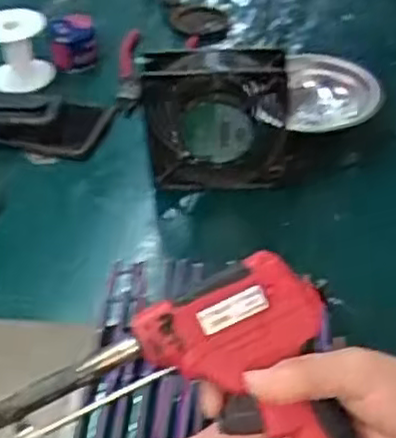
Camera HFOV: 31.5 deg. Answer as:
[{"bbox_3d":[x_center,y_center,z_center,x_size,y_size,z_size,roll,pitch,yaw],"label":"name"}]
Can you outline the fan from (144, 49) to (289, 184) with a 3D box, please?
[{"bbox_3d":[0.017,-0.088,0.595,0.125,0.107,0.049,-4,44,-5],"label":"fan"}]

